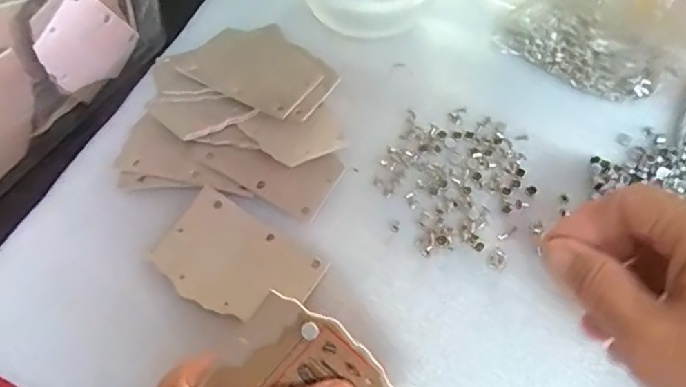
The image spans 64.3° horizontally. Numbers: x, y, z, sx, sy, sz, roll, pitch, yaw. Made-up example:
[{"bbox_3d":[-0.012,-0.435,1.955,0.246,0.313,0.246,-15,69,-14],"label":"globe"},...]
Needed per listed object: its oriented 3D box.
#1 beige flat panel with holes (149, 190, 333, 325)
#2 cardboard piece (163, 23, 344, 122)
[{"bbox_3d":[-0.057,0.037,0.292,0.083,0.004,0.054,28,66,16],"label":"beige flat panel with holes"},{"bbox_3d":[-0.054,-0.083,0.347,0.107,0.009,0.064,29,60,27],"label":"cardboard piece"}]

